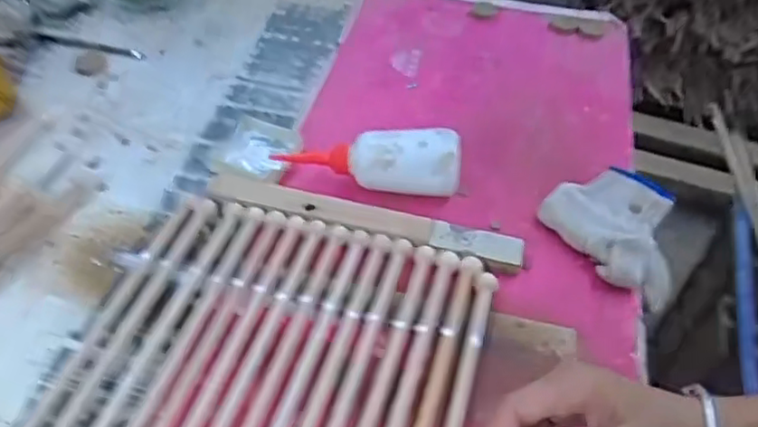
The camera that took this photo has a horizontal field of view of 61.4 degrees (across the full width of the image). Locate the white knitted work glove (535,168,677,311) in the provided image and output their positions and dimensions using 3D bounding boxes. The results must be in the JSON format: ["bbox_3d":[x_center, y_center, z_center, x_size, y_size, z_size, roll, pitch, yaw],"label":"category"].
[{"bbox_3d":[0.220,0.011,0.591,0.127,0.028,0.120,28,51,22],"label":"white knitted work glove"}]

